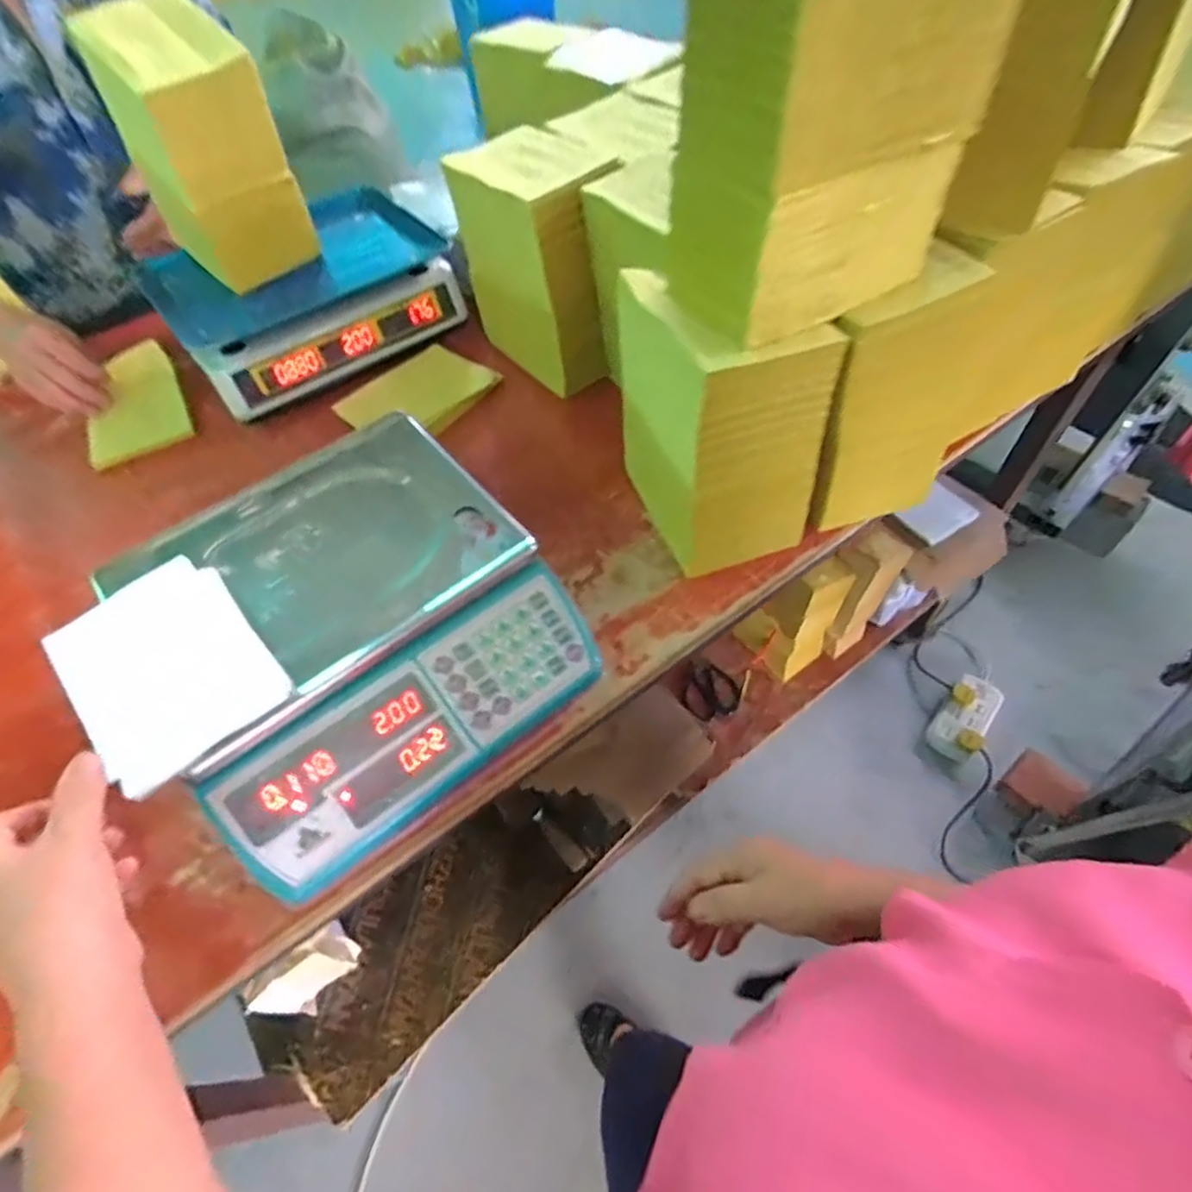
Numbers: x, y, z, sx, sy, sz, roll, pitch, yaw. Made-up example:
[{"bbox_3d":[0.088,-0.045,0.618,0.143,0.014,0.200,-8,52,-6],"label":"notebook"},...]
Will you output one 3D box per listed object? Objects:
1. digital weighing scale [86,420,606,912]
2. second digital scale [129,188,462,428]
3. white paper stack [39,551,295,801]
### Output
[{"bbox_3d":[-0.196,0.019,0.527,0.295,0.090,0.317,-34,60,-18],"label":"digital weighing scale"},{"bbox_3d":[-0.361,-0.378,0.806,0.325,0.094,0.237,-37,61,-20],"label":"second digital scale"},{"bbox_3d":[-0.309,0.048,0.456,0.120,0.006,0.169,-39,62,-20],"label":"white paper stack"}]

